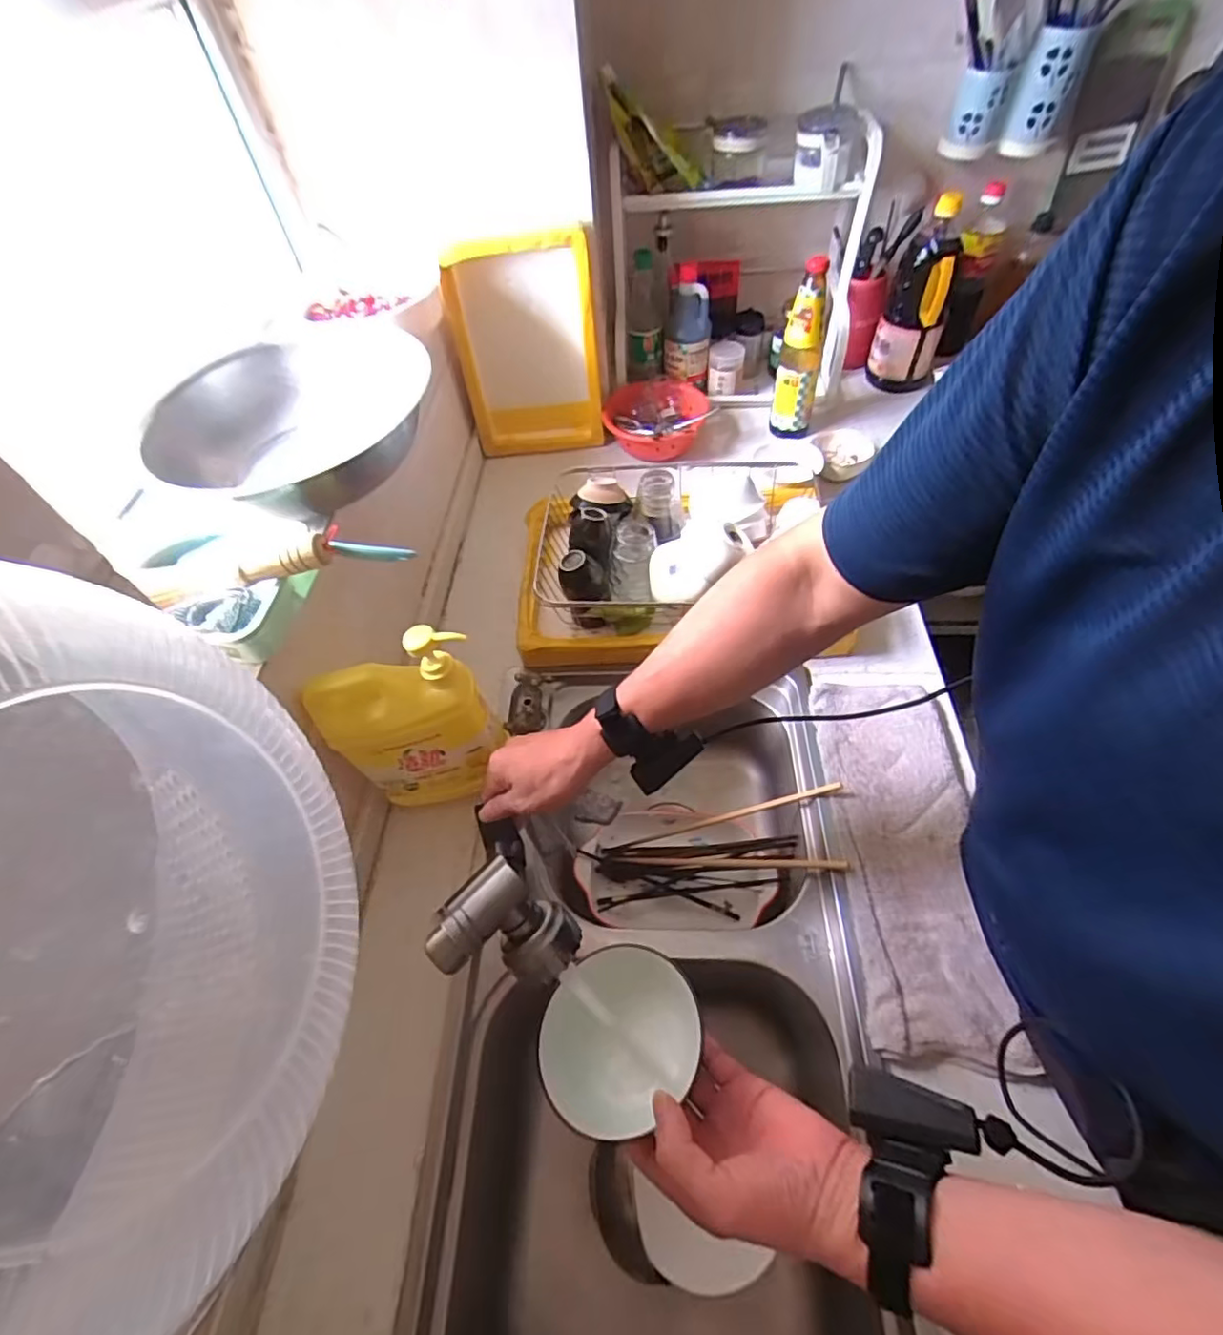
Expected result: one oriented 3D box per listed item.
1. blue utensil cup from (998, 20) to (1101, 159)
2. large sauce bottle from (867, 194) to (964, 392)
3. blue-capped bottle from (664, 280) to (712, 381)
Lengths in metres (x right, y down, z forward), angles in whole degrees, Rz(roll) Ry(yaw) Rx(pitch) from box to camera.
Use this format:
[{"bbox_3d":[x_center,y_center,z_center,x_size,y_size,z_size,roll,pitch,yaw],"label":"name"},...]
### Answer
[{"bbox_3d":[0.659,-0.868,0.913,0.074,0.145,0.089,28,61,23],"label":"blue utensil cup"},{"bbox_3d":[0.540,-0.645,1.064,0.110,0.296,0.087,14,57,15],"label":"large sauce bottle"},{"bbox_3d":[0.138,-0.607,1.101,0.081,0.165,0.060,2,55,6],"label":"blue-capped bottle"}]

